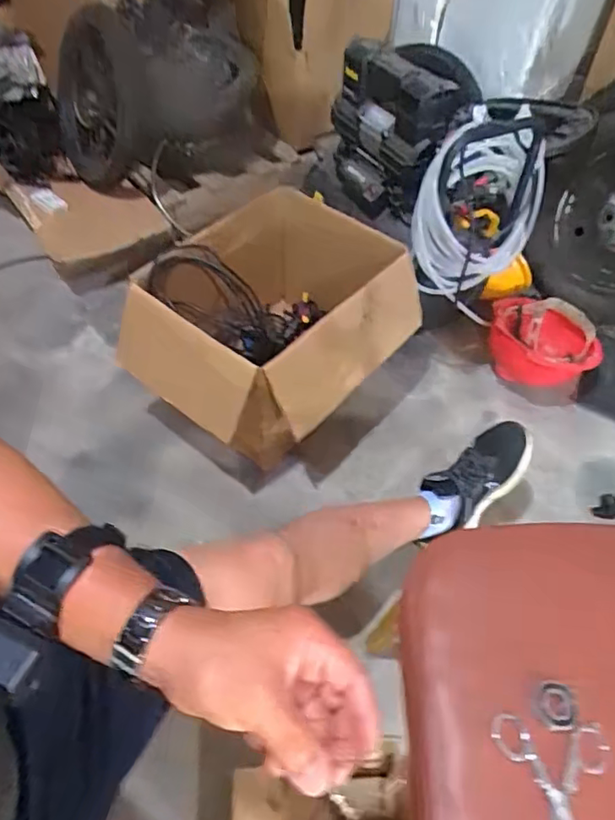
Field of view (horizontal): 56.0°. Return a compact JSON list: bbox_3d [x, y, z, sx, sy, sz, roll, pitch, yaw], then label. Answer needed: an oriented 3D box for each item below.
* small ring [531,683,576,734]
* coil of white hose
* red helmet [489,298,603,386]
[{"bbox_3d":[0.190,0.229,0.446,0.031,0.009,0.031,1,53,-1],"label":"small ring"},{"bbox_3d":[0.304,-0.356,1.042,0.203,0.296,0.233,18,54,12],"label":"coil of white hose"},{"bbox_3d":[0.502,-0.128,1.248,0.235,0.146,0.201,14,54,9],"label":"red helmet"}]

